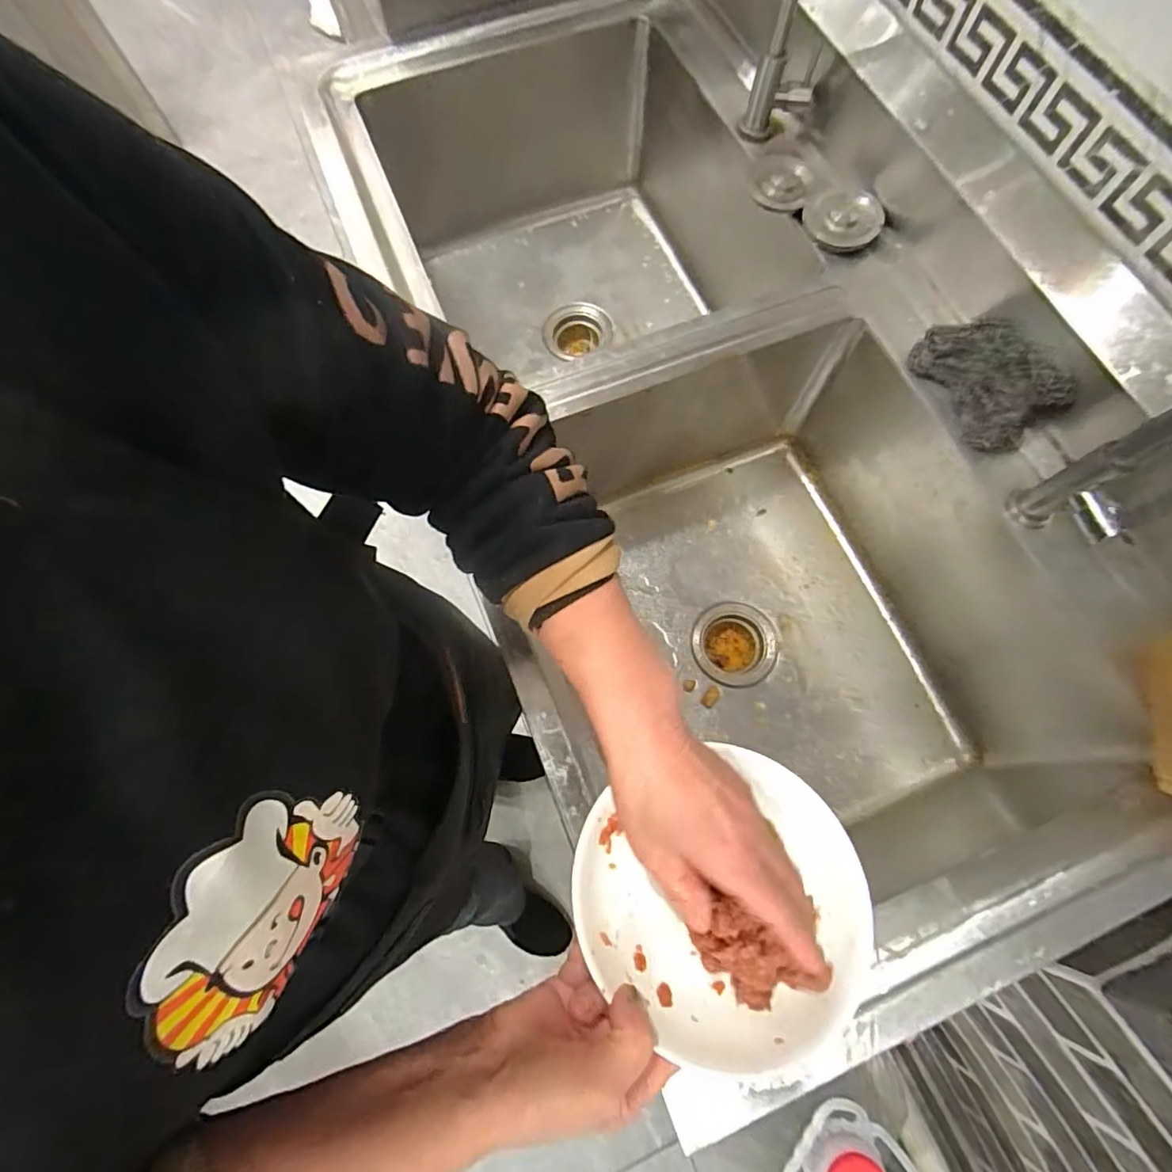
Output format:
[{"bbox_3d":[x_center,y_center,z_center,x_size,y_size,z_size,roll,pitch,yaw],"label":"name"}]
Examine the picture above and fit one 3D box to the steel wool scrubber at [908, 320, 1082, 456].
[{"bbox_3d":[0.379,-0.199,0.532,0.082,0.058,0.134,-21,73,-7],"label":"steel wool scrubber"}]

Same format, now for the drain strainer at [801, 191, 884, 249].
[{"bbox_3d":[0.280,-0.401,0.619,0.081,0.019,0.066,23,74,7],"label":"drain strainer"}]

